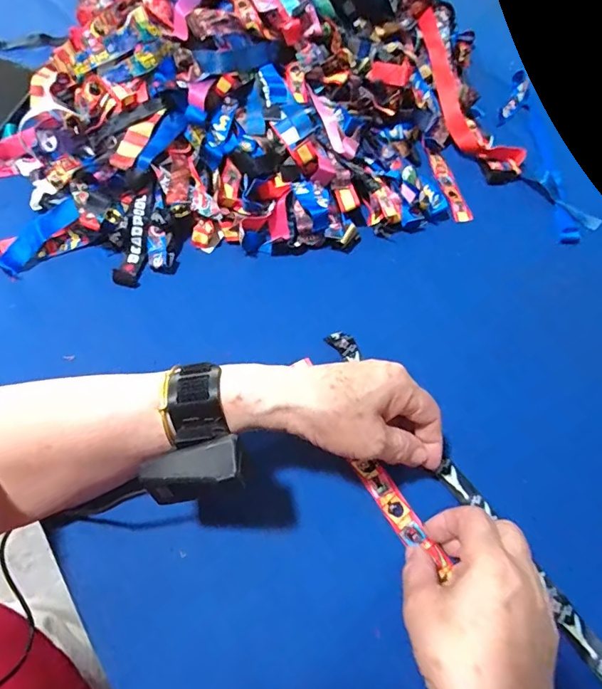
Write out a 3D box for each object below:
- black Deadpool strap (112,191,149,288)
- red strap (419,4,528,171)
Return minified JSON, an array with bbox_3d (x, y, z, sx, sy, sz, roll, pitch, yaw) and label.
[{"bbox_3d":[-0.164,-0.104,0.452,0.022,0.021,0.096,9,84,2],"label":"black Deadpool strap"},{"bbox_3d":[0.201,-0.322,0.584,0.062,0.022,0.255,-20,79,-13],"label":"red strap"}]

